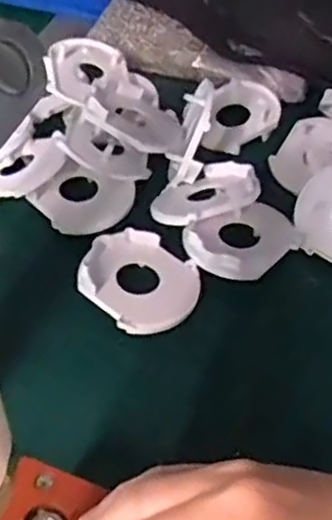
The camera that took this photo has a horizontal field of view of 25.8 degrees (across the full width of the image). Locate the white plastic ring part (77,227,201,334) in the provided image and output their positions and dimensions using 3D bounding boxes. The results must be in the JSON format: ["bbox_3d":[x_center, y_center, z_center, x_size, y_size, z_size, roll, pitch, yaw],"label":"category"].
[{"bbox_3d":[-0.015,0.010,0.418,0.067,0.018,0.060,36,57,26],"label":"white plastic ring part"}]

